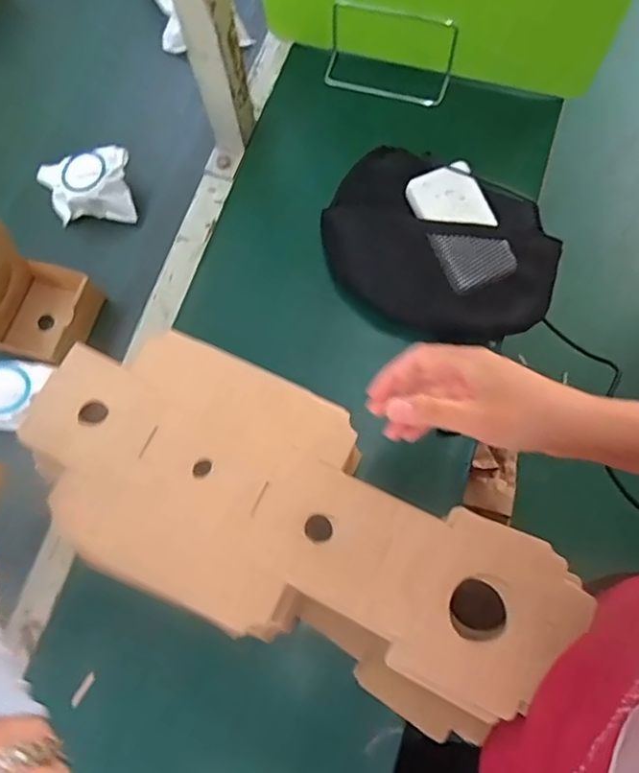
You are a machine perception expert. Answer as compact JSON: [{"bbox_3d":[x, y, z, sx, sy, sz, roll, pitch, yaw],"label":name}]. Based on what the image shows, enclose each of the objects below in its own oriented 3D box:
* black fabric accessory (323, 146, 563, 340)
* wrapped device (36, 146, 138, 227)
[{"bbox_3d":[0.131,-0.158,0.647,0.249,0.041,0.179,26,74,9],"label":"black fabric accessory"},{"bbox_3d":[-0.268,-0.231,0.693,0.105,0.041,0.076,-8,72,-2],"label":"wrapped device"}]

